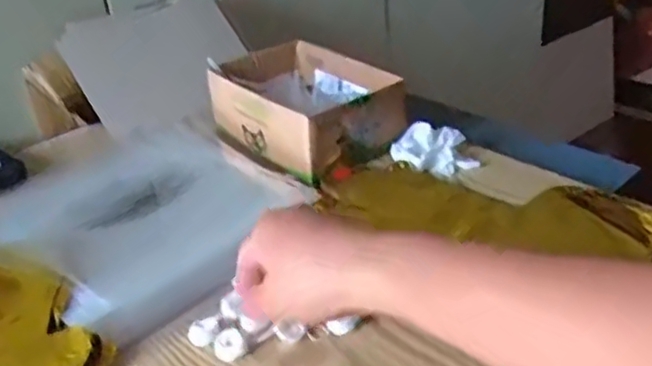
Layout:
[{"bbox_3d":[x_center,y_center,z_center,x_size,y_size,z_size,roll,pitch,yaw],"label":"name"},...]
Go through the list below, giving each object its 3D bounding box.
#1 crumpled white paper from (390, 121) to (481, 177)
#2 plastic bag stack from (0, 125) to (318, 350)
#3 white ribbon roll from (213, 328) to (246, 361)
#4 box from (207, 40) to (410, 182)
[{"bbox_3d":[0.103,-0.033,0.651,0.079,0.028,0.054,0,32,11],"label":"crumpled white paper"},{"bbox_3d":[-0.168,0.023,0.621,0.223,0.019,0.279,-31,39,-34],"label":"plastic bag stack"},{"bbox_3d":[-0.066,0.110,0.463,0.021,0.010,0.022,-5,31,3],"label":"white ribbon roll"},{"bbox_3d":[-0.023,-0.087,0.723,0.149,0.062,0.214,-24,35,-27],"label":"box"}]

